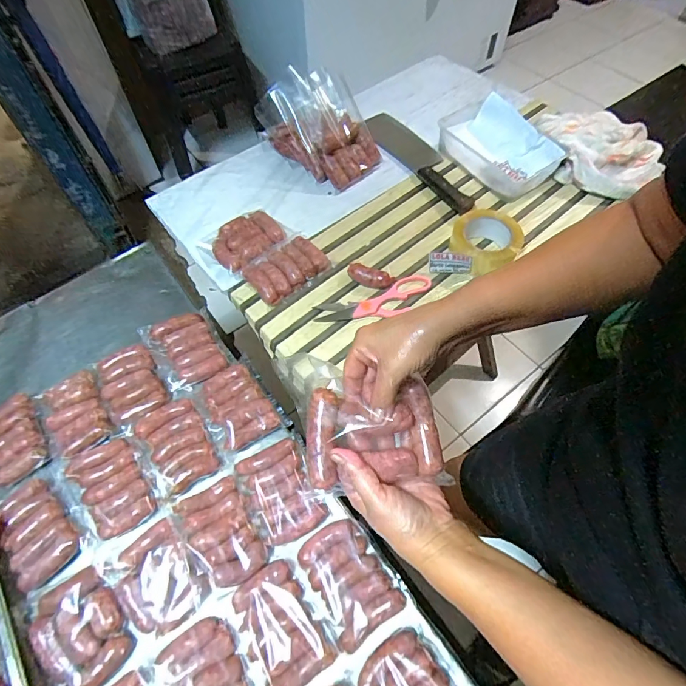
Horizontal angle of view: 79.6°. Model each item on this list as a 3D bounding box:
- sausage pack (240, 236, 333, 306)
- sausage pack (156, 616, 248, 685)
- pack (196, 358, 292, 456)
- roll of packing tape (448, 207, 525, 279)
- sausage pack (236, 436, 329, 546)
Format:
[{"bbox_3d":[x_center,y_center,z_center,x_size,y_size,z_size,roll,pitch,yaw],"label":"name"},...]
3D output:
[{"bbox_3d":[-0.099,-0.129,0.704,0.127,0.034,0.094,-35,64,-19],"label":"sausage pack"},{"bbox_3d":[-0.157,0.397,0.474,0.083,0.021,0.127,-29,62,-16],"label":"sausage pack"},{"bbox_3d":[-0.168,0.094,0.642,0.104,0.021,0.134,-33,63,-18],"label":"pack"},{"bbox_3d":[0.244,-0.173,0.705,0.110,0.050,0.115,0,58,1],"label":"roll of packing tape"},{"bbox_3d":[-0.090,0.210,0.583,0.096,0.018,0.128,-25,61,-14],"label":"sausage pack"}]

